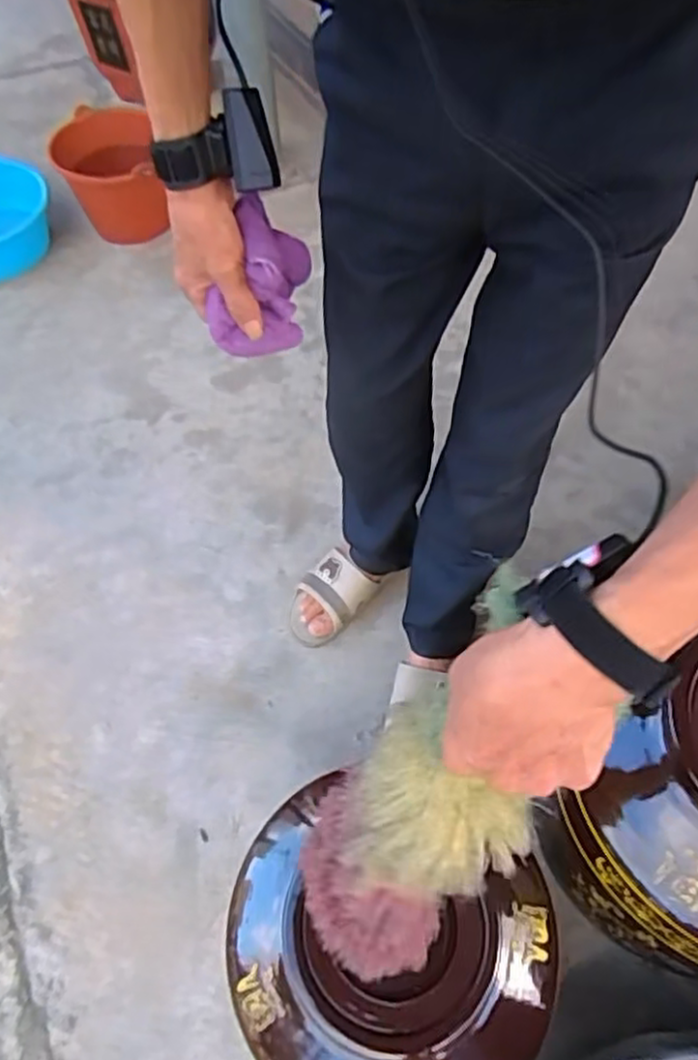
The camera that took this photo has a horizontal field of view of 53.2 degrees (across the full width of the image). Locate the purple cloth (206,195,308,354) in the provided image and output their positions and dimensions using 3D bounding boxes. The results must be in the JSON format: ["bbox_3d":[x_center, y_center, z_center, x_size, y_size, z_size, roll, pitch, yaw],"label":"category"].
[{"bbox_3d":[-0.079,-0.217,0.623,0.057,0.115,0.106,25,63,16],"label":"purple cloth"}]

